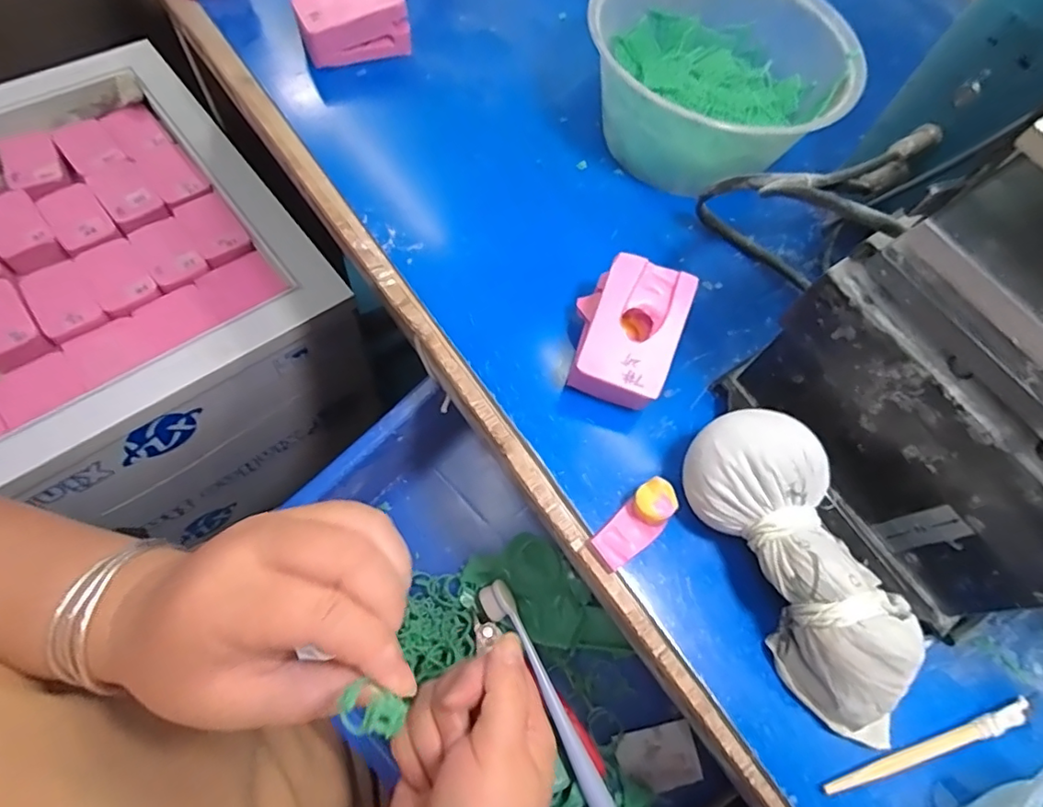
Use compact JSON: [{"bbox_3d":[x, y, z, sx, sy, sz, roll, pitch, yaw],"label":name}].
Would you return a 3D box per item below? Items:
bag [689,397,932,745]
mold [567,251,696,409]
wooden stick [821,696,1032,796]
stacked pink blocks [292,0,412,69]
[{"bbox_3d":[0.128,0.075,0.253,0.054,0.054,0.150,-23,70,-15],"label":"bag"},{"bbox_3d":[0.055,-0.038,0.302,0.052,0.026,0.076,21,79,2],"label":"mold"},{"bbox_3d":[0.181,0.154,0.249,0.106,0.011,0.010,-14,68,-13],"label":"wooden stick"},{"bbox_3d":[-0.118,-0.268,0.390,0.070,0.034,0.045,-19,69,-15],"label":"stacked pink blocks"}]

